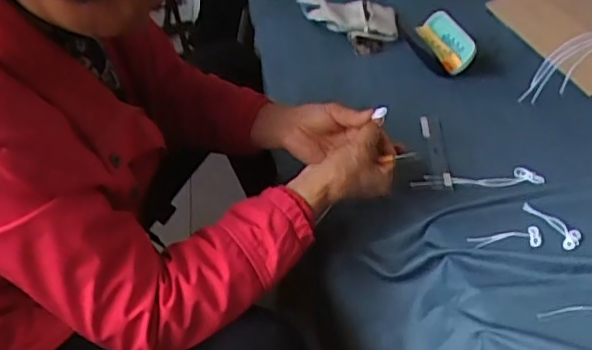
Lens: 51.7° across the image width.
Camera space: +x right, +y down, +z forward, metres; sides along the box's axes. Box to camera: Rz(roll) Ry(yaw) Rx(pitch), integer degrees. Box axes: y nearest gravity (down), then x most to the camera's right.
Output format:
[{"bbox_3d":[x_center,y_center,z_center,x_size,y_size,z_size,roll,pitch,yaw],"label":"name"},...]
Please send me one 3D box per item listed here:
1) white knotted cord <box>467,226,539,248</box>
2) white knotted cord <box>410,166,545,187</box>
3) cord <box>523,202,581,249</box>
[{"bbox_3d":[0.243,0.074,0.715,0.085,0.010,0.023,-4,42,-1],"label":"white knotted cord"},{"bbox_3d":[0.226,0.005,0.761,0.166,0.023,0.021,-6,39,-4],"label":"white knotted cord"},{"bbox_3d":[0.301,0.058,0.723,0.073,0.011,0.024,40,56,20],"label":"cord"}]

